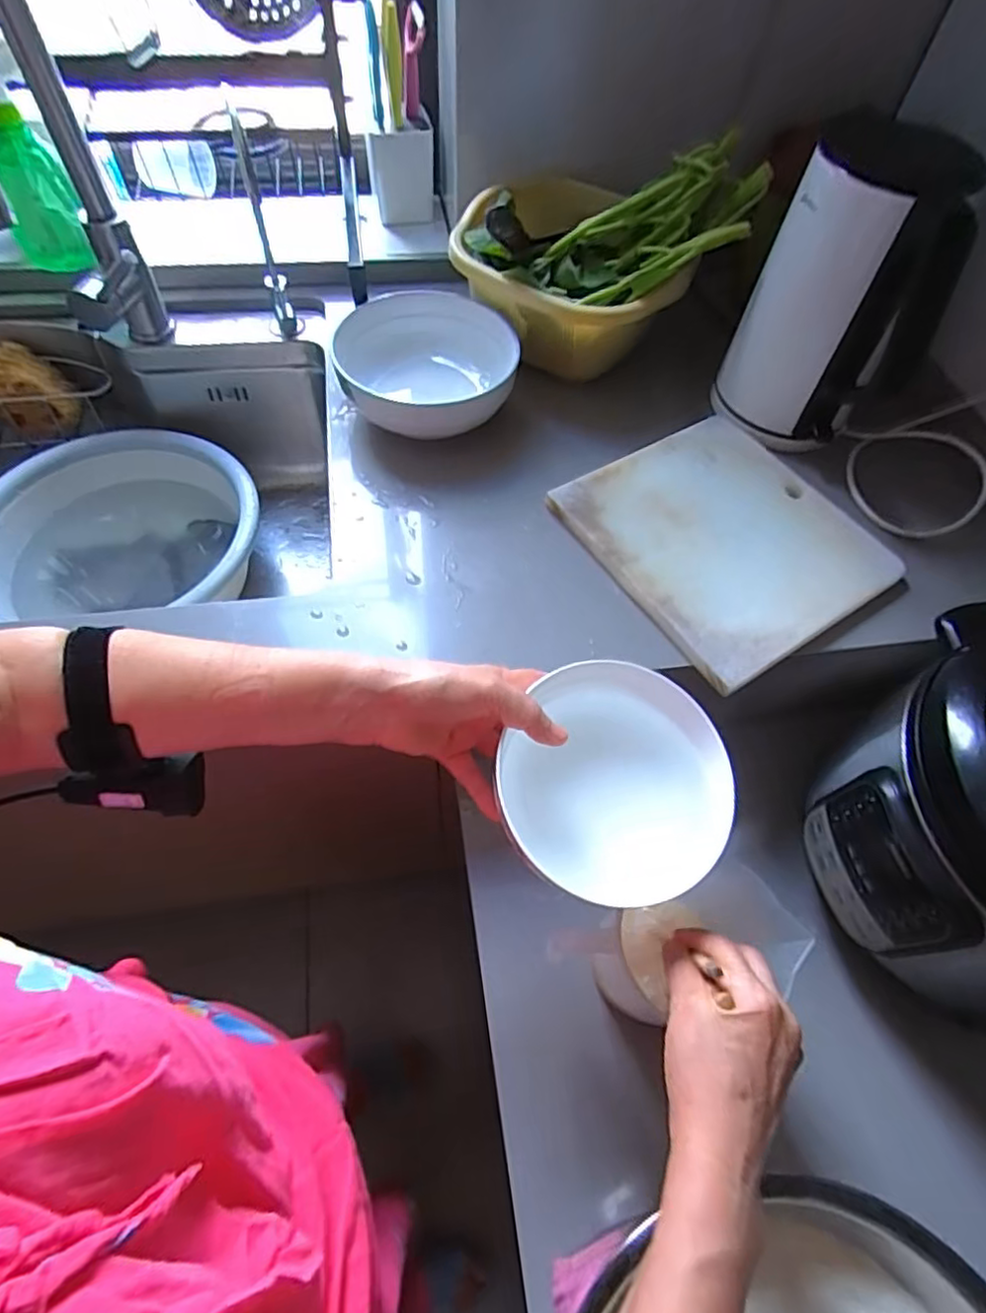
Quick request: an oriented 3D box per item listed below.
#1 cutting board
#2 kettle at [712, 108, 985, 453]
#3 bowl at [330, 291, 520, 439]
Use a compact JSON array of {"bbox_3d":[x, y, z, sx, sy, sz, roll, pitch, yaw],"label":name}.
[{"bbox_3d":[0.215,-0.114,0.589,0.240,0.020,0.246,-30,65,-19],"label":"cutting board"},{"bbox_3d":[0.332,-0.351,0.602,0.149,0.220,0.207,24,61,11],"label":"kettle"},{"bbox_3d":[-0.066,-0.294,0.652,0.176,0.066,0.178,2,59,-3],"label":"bowl"}]

